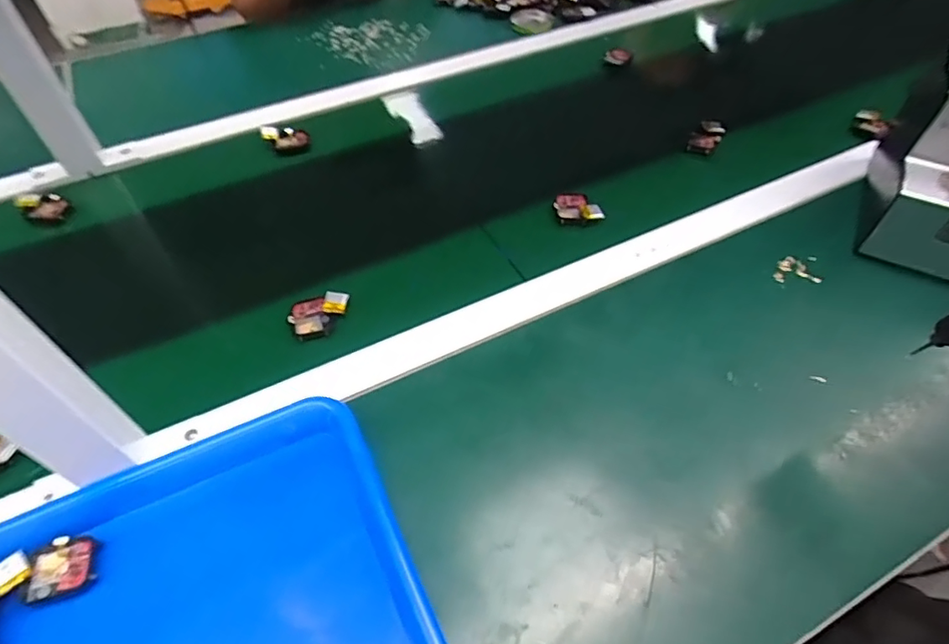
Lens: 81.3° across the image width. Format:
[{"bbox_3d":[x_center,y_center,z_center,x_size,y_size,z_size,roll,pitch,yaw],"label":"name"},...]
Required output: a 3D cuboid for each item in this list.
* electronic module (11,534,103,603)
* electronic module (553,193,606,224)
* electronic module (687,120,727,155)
[{"bbox_3d":[-0.278,0.165,0.370,0.043,0.008,0.039,-5,51,-5],"label":"electronic module"},{"bbox_3d":[0.116,-0.131,0.620,0.050,0.014,0.042,-2,51,-2],"label":"electronic module"},{"bbox_3d":[0.312,-0.250,0.742,0.038,0.022,0.059,23,54,17],"label":"electronic module"}]

